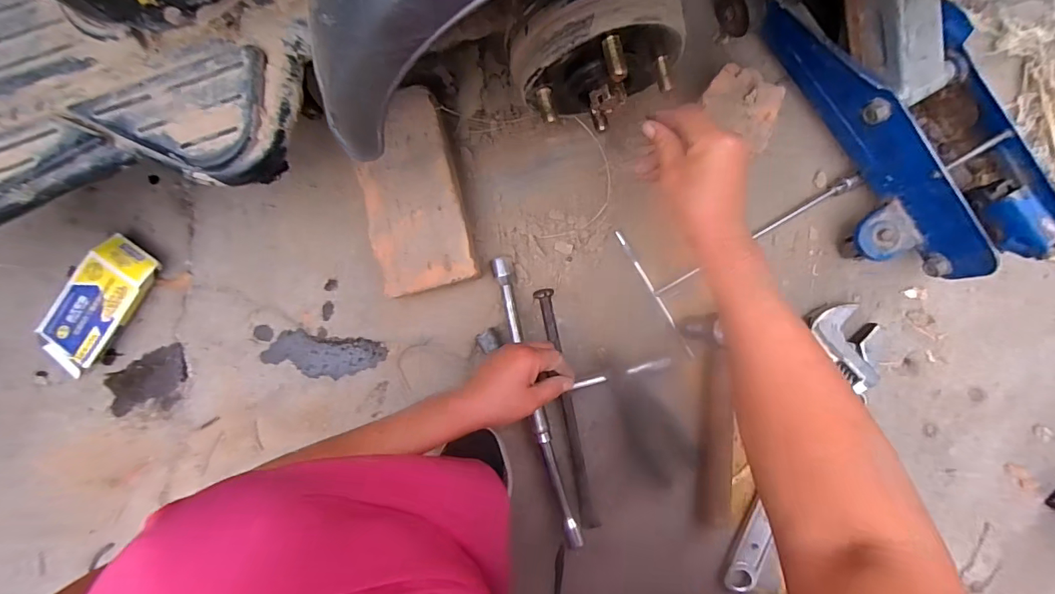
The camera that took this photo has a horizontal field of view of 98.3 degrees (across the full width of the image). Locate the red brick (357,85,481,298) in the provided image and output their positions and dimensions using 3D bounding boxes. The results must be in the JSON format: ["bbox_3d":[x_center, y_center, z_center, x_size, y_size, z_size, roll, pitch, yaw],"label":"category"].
[{"bbox_3d":[-0.138,-0.124,0.563,0.116,0.050,0.233,-13,90,7],"label":"red brick"}]

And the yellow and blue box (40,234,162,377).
[{"bbox_3d":[-0.568,0.017,0.601,0.084,0.046,0.202,39,93,3],"label":"yellow and blue box"}]

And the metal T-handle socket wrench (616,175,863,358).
[{"bbox_3d":[0.270,-0.072,0.549,0.270,0.017,0.171,-31,86,3],"label":"metal T-handle socket wrench"}]

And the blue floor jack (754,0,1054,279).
[{"bbox_3d":[0.361,-0.201,0.479,0.148,0.144,0.391,-30,88,4],"label":"blue floor jack"}]

